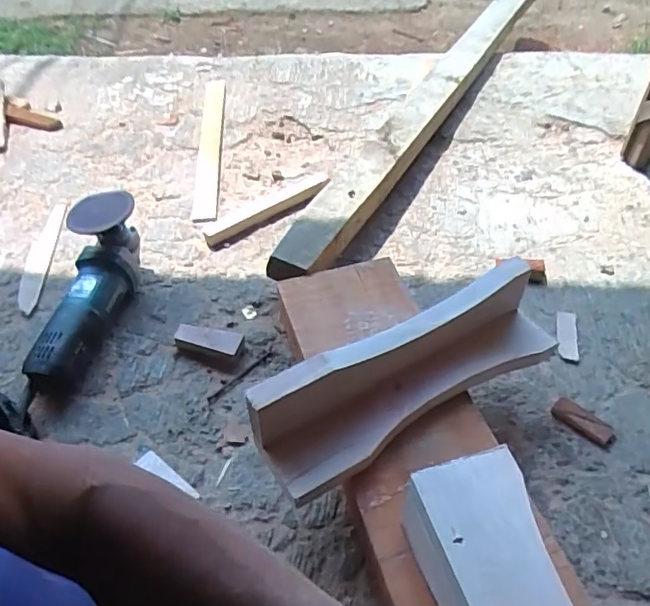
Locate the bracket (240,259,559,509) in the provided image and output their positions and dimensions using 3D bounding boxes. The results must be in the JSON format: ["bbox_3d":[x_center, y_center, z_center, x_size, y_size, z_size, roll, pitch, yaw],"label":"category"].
[{"bbox_3d":[0.088,0.065,0.564,0.324,0.088,0.084,-26,50,-21],"label":"bracket"}]

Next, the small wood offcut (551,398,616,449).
[{"bbox_3d":[0.289,0.133,0.642,0.069,0.008,0.029,33,56,30],"label":"small wood offcut"}]

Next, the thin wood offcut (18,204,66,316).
[{"bbox_3d":[-0.431,-0.074,0.872,0.032,0.009,0.237,-4,46,-1],"label":"thin wood offcut"}]

